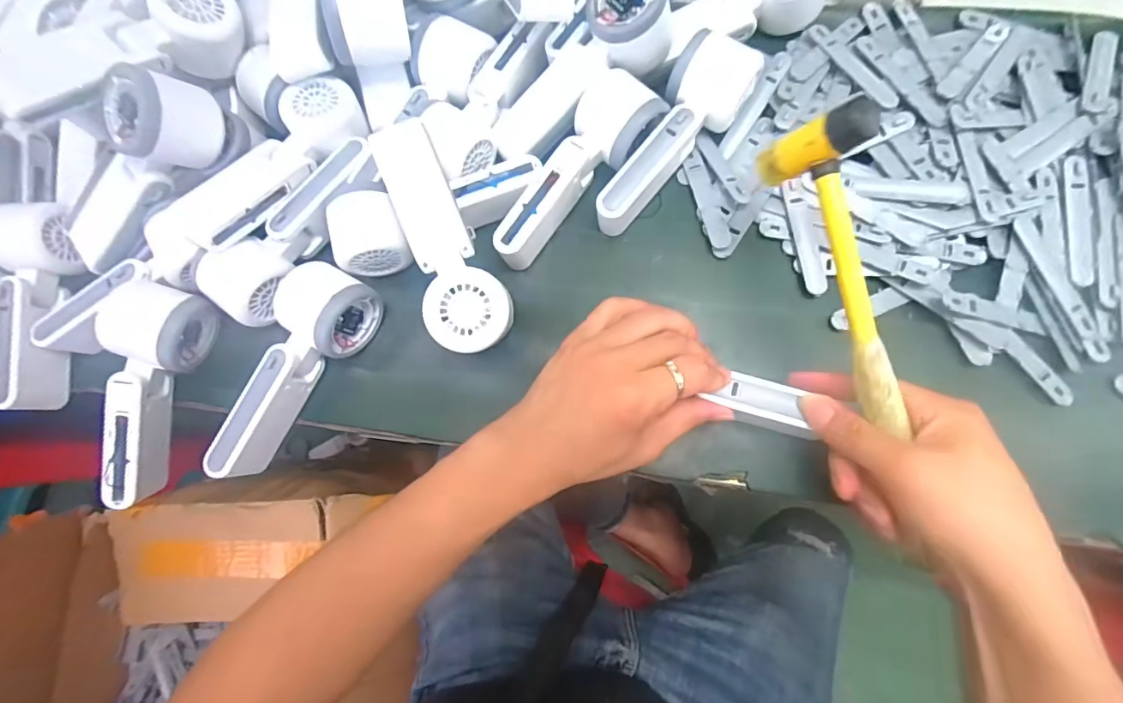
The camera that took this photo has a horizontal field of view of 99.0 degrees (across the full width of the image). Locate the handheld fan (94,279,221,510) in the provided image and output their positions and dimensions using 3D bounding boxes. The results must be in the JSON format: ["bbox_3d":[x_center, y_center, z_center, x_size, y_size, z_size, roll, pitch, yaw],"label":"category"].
[{"bbox_3d":[-0.323,0.029,0.366,0.056,0.053,0.166,19,80,9],"label":"handheld fan"}]

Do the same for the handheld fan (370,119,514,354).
[{"bbox_3d":[-0.087,-0.079,0.339,0.053,0.034,0.165,-25,77,-1],"label":"handheld fan"}]

